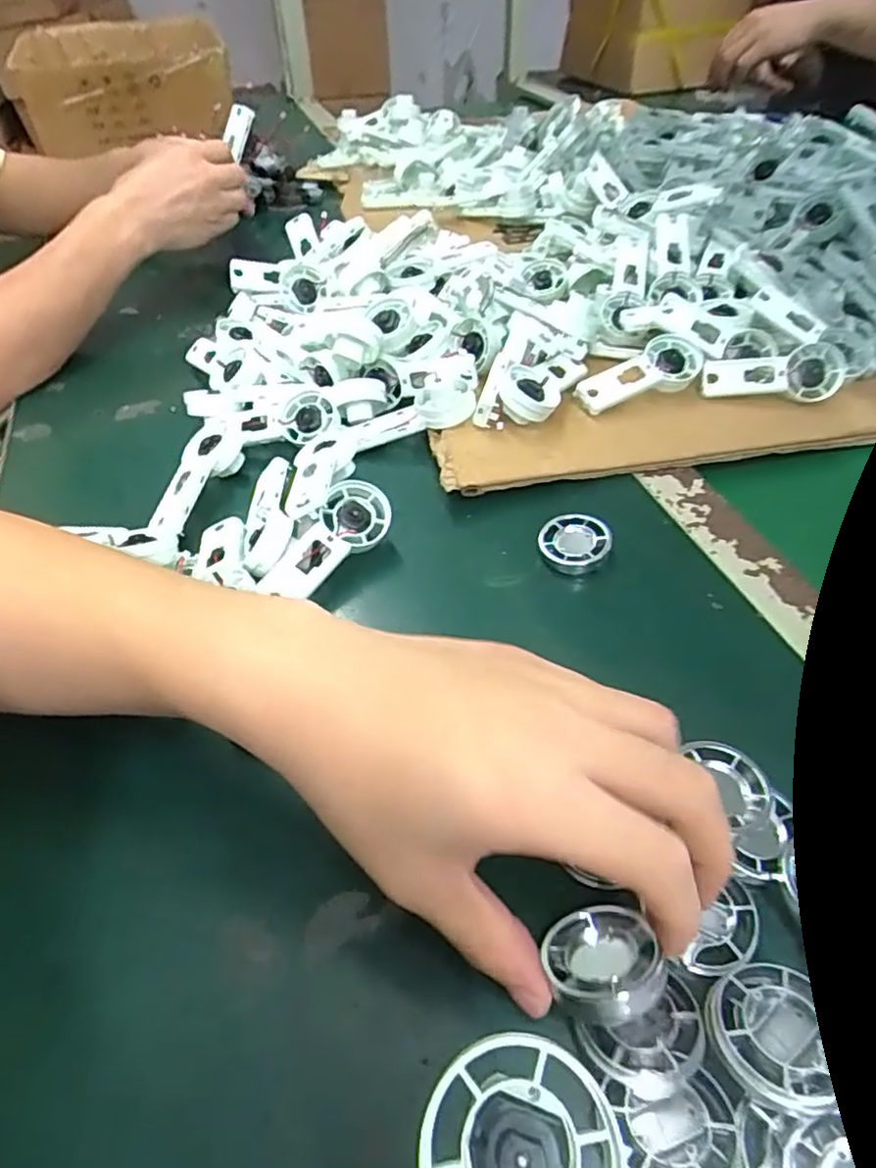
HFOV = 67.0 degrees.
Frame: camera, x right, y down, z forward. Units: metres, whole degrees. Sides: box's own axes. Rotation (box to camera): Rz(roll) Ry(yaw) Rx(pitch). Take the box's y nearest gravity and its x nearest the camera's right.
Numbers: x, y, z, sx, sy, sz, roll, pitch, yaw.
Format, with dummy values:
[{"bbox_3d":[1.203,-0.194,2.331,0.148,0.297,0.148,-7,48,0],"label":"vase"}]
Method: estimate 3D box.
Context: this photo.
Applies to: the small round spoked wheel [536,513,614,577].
[{"bbox_3d":[0.076,-0.022,0.377,0.039,0.010,0.039,-8,57,12],"label":"small round spoked wheel"}]

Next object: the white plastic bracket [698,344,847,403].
[{"bbox_3d":[0.232,-0.145,0.463,0.095,0.035,0.013,-2,11,6],"label":"white plastic bracket"}]

